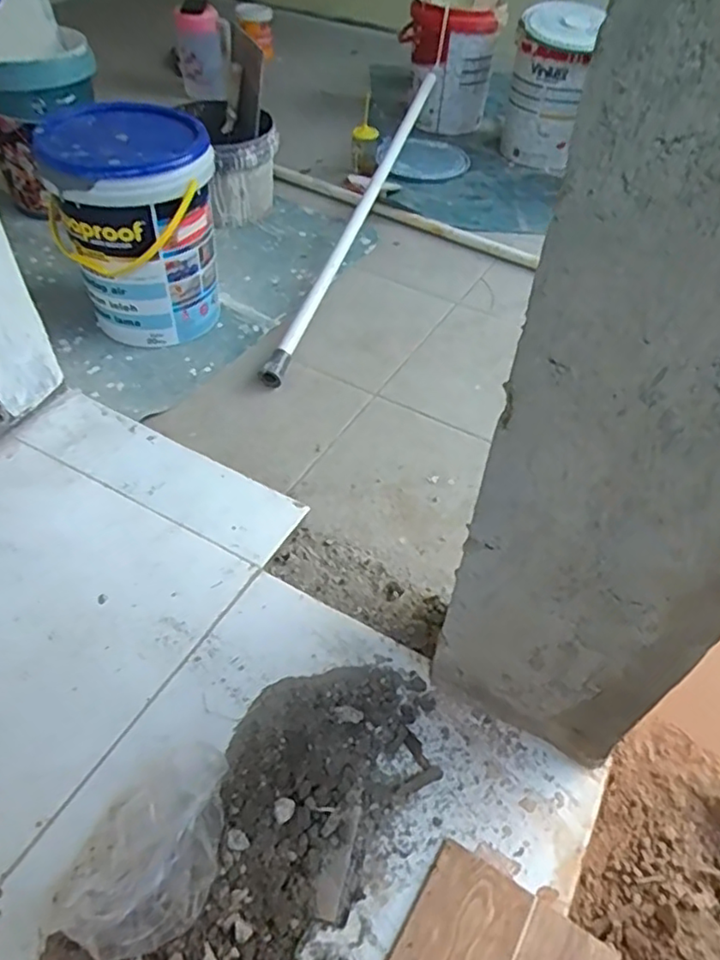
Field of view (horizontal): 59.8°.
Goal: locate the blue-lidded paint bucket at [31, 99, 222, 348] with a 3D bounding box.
[{"bbox_3d":[-0.460,-0.530,1.328,0.292,0.379,0.379,-13,50,-14],"label":"blue-lidded paint bucket"}]

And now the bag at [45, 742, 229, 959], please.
[{"bbox_3d":[-0.199,0.354,0.605,0.132,0.073,0.179,20,50,15],"label":"bag"}]

